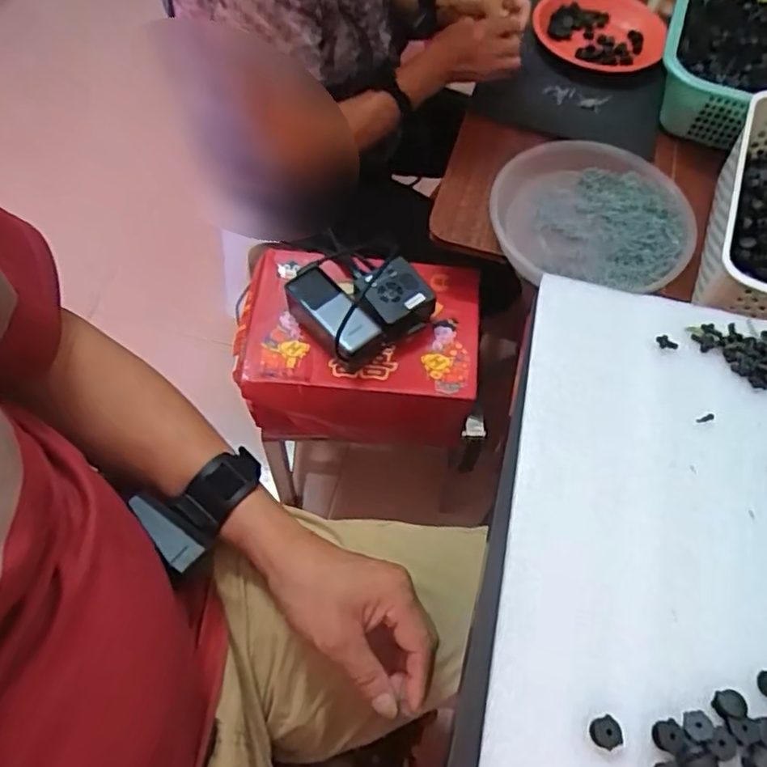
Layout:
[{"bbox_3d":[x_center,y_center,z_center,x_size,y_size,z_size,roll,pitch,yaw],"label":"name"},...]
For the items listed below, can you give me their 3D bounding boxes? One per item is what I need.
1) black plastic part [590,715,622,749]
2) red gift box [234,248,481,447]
[{"bbox_3d":[0.108,0.170,0.304,0.014,0.007,0.013,1,60,-1],"label":"black plastic part"},{"bbox_3d":[-0.032,-0.045,0.837,0.299,0.134,0.212,2,60,0],"label":"red gift box"}]

